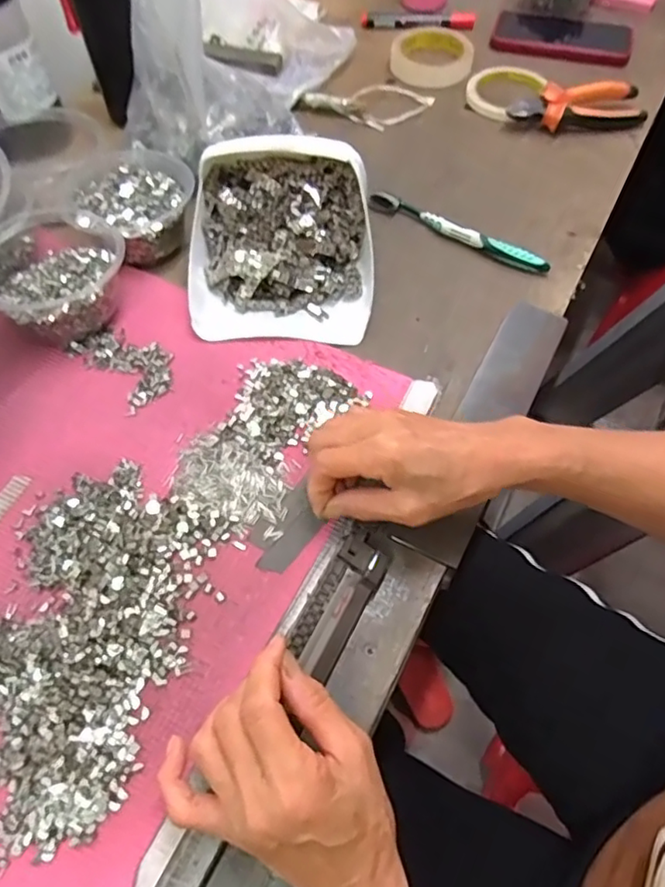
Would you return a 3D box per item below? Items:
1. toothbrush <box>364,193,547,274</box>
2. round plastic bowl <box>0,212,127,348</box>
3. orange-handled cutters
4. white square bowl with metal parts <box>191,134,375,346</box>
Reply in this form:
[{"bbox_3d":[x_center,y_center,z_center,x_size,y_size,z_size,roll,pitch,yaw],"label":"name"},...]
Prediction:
[{"bbox_3d":[0.117,-0.203,0.562,0.181,0.018,0.015,31,64,18],"label":"toothbrush"},{"bbox_3d":[-0.232,-0.140,0.493,0.116,0.058,0.122,0,58,1],"label":"round plastic bowl"},{"bbox_3d":[0.265,-0.363,0.645,0.141,0.034,0.045,-8,59,-4],"label":"orange-handled cutters"},{"bbox_3d":[-0.043,-0.177,0.505,0.152,0.080,0.156,-2,58,0],"label":"white square bowl with metal parts"}]

